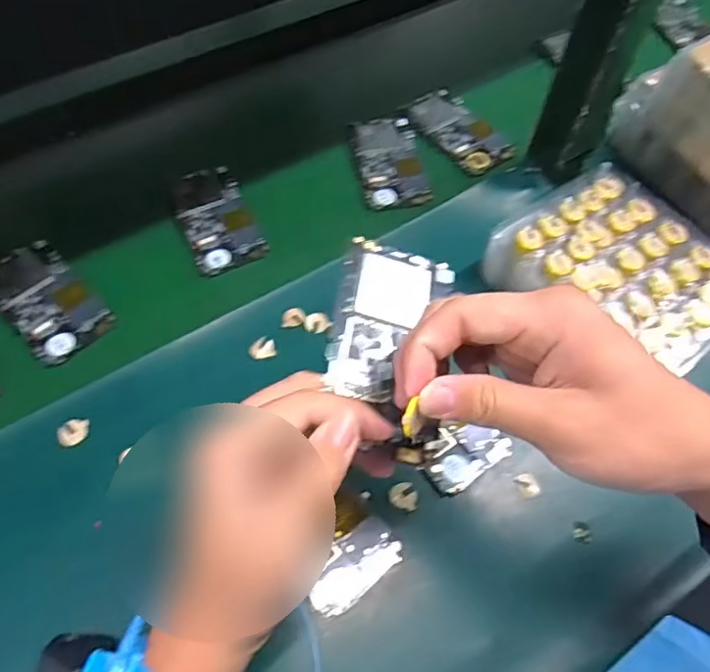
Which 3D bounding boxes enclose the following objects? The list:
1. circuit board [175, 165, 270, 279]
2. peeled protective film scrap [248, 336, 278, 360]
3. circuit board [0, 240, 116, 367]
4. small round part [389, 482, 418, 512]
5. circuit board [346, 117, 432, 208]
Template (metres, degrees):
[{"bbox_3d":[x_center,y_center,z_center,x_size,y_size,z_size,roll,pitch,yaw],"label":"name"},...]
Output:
[{"bbox_3d":[-0.130,-0.113,0.539,0.064,0.014,0.118,-21,63,-14],"label":"circuit board"},{"bbox_3d":[-0.075,0.010,0.462,0.021,0.006,0.017,-16,89,-14],"label":"peeled protective film scrap"},{"bbox_3d":[-0.263,-0.032,0.487,0.064,0.010,0.122,-40,67,-23],"label":"circuit board"},{"bbox_3d":[0.035,0.114,0.408,0.020,0.005,0.018,21,60,11],"label":"small round part"},{"bbox_3d":[0.034,-0.179,0.585,0.067,0.008,0.119,-9,59,-7],"label":"circuit board"}]

